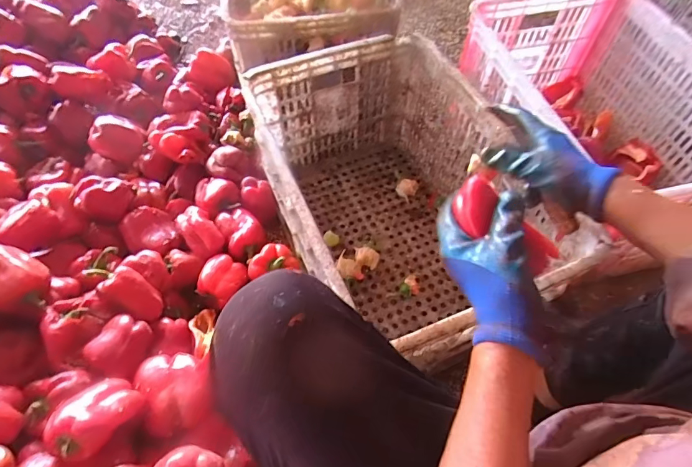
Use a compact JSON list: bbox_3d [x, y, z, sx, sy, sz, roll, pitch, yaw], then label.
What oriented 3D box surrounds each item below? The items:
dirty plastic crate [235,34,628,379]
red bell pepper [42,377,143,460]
[{"bbox_3d":[0.074,-0.048,0.707,0.337,0.276,0.516,-19,59,-13],"label":"dirty plastic crate"},{"bbox_3d":[-0.323,0.237,0.531,0.071,0.055,0.103,37,27,13],"label":"red bell pepper"}]

